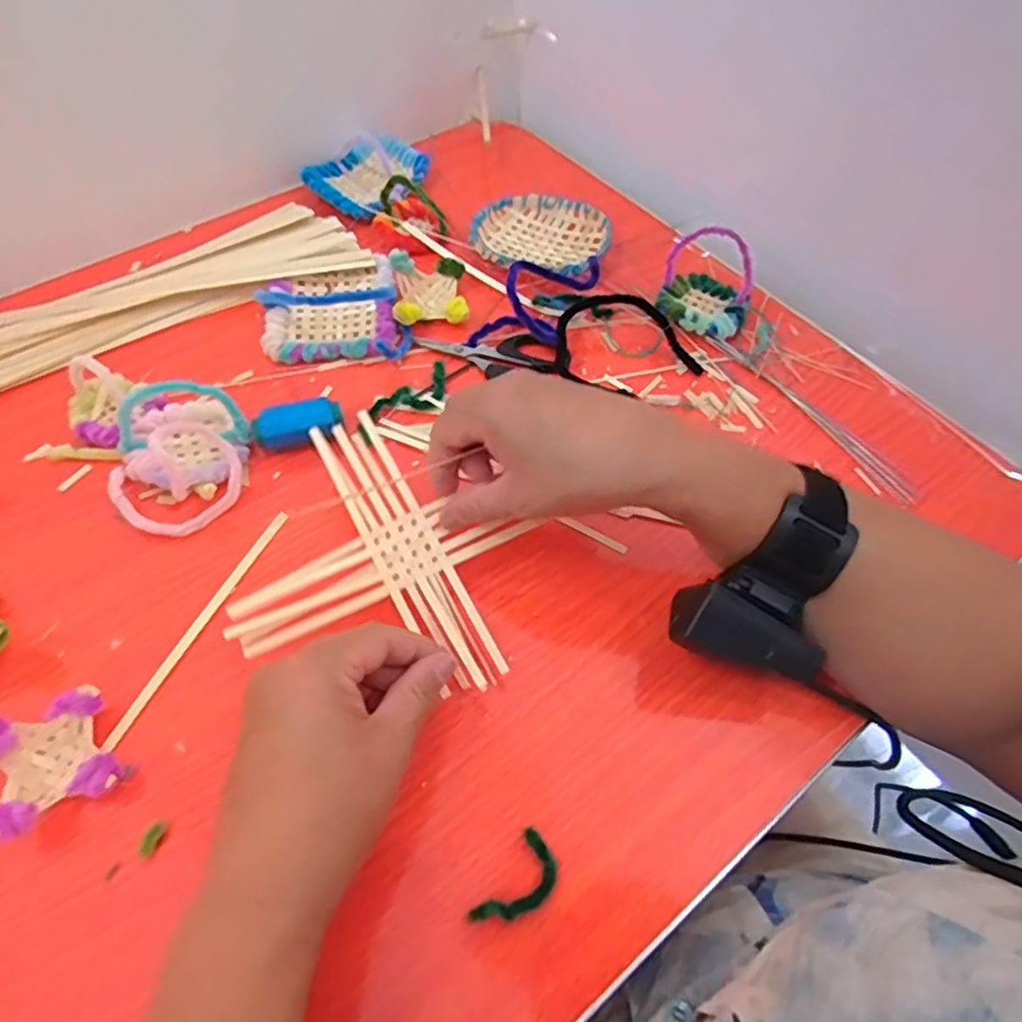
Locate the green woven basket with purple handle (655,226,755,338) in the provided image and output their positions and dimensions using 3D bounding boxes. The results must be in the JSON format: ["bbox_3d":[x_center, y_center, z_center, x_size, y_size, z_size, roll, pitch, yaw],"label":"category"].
[{"bbox_3d":[0.143,-0.167,0.483,0.066,0.060,0.060,20,59,11],"label":"green woven basket with purple handle"}]

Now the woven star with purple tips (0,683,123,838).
[{"bbox_3d":[-0.213,0.116,0.310,0.050,0.031,0.055,-25,61,-16],"label":"woven star with purple tips"}]

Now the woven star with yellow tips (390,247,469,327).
[{"bbox_3d":[-0.060,-0.162,0.490,0.052,0.028,0.059,-8,58,-6],"label":"woven star with yellow tips"}]

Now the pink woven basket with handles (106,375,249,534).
[{"bbox_3d":[-0.202,-0.040,0.394,0.076,0.058,0.093,4,57,1],"label":"pink woven basket with handles"}]

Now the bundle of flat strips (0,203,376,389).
[{"bbox_3d":[-0.285,-0.148,0.482,0.353,0.011,0.108,-28,62,-18],"label":"bundle of flat strips"}]

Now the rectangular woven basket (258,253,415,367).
[{"bbox_3d":[-0.127,-0.156,0.470,0.101,0.056,0.098,-4,58,-4],"label":"rectangular woven basket"}]

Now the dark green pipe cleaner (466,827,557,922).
[{"bbox_3d":[0.004,0.167,0.296,0.023,0.009,0.044,33,62,18],"label":"dark green pipe cleaner"}]

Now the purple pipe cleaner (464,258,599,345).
[{"bbox_3d":[0.017,-0.148,0.474,0.056,0.048,0.086,31,62,17],"label":"purple pipe cleaner"}]

